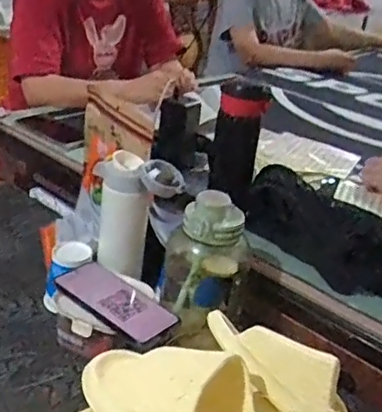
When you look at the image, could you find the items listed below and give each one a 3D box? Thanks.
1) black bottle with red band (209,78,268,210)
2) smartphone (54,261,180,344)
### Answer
[{"bbox_3d":[0.066,-0.099,0.852,0.067,0.182,0.063,7,27,-1],"label":"black bottle with red band"},{"bbox_3d":[-0.092,0.115,0.719,0.144,0.014,0.082,30,31,26],"label":"smartphone"}]

